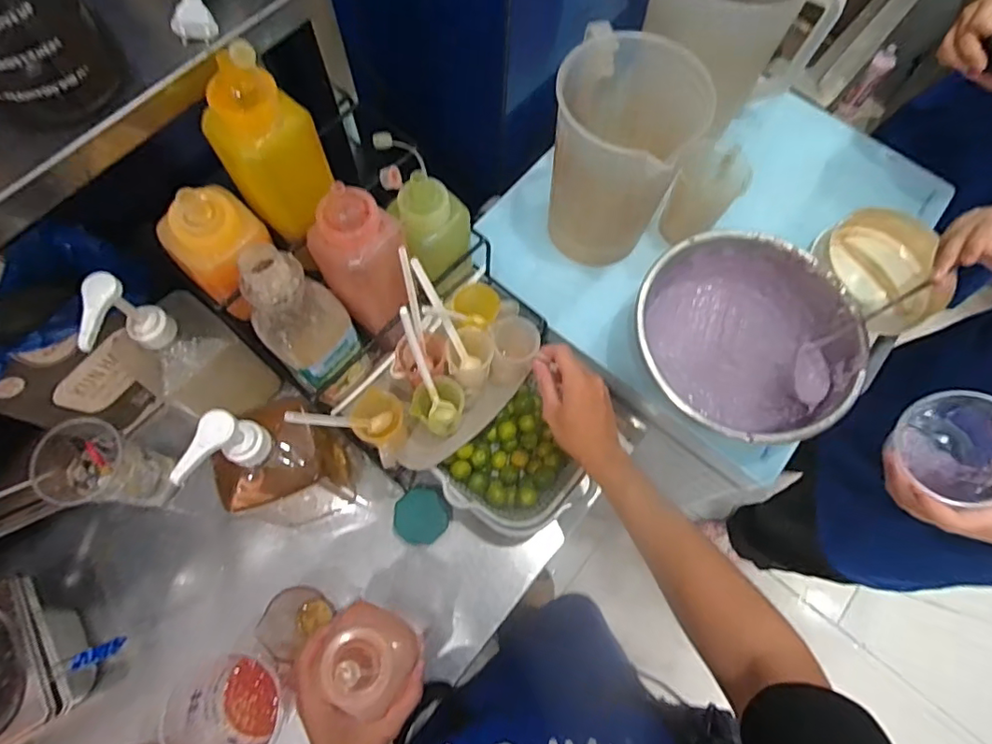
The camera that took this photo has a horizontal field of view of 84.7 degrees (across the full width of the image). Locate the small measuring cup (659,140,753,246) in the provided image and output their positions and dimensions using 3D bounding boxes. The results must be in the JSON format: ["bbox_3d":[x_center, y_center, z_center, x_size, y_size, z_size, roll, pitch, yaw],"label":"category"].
[{"bbox_3d":[0.284,-0.247,0.764,0.100,0.105,0.088,-41,75,-14],"label":"small measuring cup"}]

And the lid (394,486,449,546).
[{"bbox_3d":[-0.095,0.181,0.687,0.065,0.011,0.067,0,70,0],"label":"lid"}]

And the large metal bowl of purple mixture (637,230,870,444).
[{"bbox_3d":[0.310,-0.050,0.693,0.258,0.097,0.236,0,70,0],"label":"large metal bowl of purple mixture"}]

